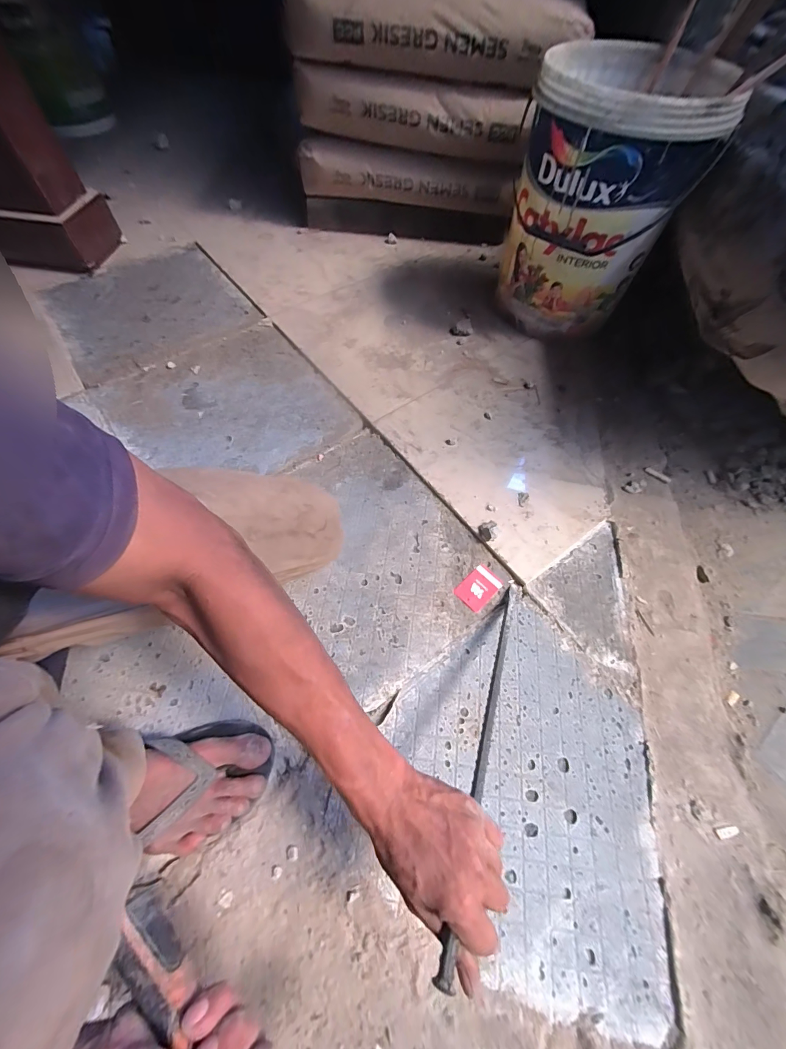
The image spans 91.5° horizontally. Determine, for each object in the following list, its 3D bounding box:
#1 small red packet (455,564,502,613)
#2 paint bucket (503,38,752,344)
[{"bbox_3d":[0.129,0.095,0.575,0.064,0.005,0.047,-39,71,-22],"label":"small red packet"},{"bbox_3d":[0.366,-0.583,0.733,0.268,0.375,0.278,22,62,10],"label":"paint bucket"}]

